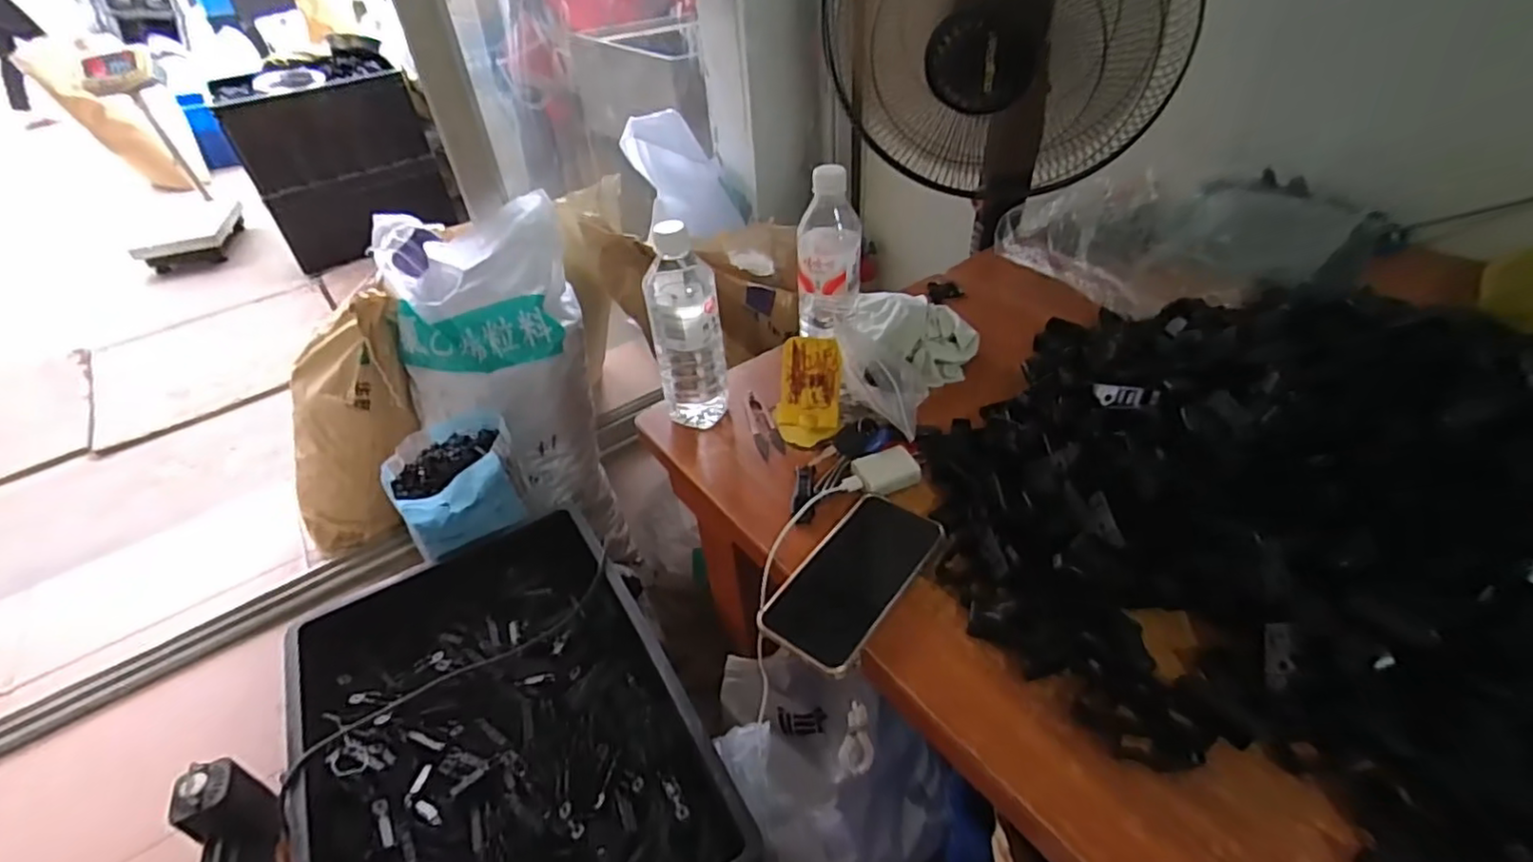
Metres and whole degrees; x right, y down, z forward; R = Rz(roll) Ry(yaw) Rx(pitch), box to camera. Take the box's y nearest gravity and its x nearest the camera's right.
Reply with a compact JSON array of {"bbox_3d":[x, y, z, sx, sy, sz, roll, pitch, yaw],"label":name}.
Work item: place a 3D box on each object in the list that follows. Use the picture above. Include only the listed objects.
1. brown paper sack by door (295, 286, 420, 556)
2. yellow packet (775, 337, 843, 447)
[{"bbox_3d":[-0.808,-0.006,1.291,0.235,0.668,0.141,20,35,-20],"label":"brown paper sack by door"},{"bbox_3d":[0.042,-0.040,0.672,0.067,0.106,0.021,-1,16,9],"label":"yellow packet"}]

